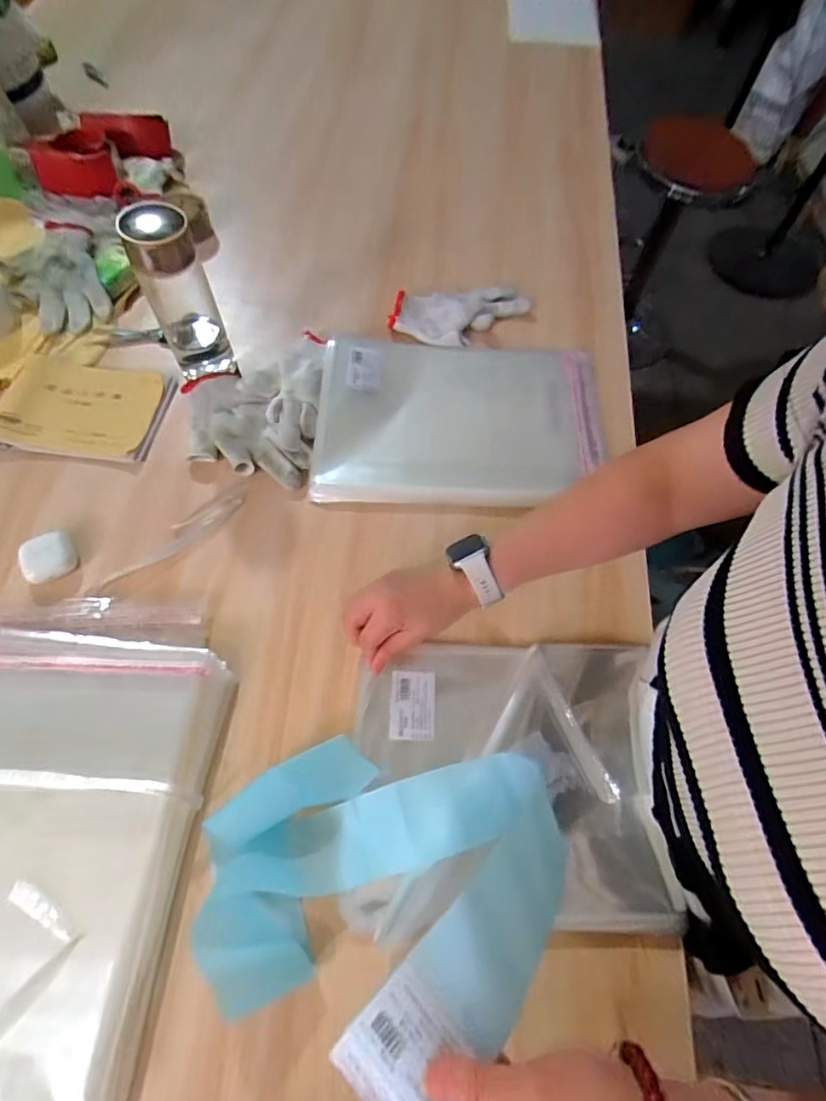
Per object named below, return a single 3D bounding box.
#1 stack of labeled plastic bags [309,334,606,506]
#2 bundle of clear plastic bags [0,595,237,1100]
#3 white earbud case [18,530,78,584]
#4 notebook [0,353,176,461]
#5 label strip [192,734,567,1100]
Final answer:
[{"bbox_3d":[0.058,-0.159,0.641,0.333,0.031,0.230,2,64,-1],"label":"stack of labeled plastic bags"},{"bbox_3d":[-0.306,0.215,0.435,0.254,0.032,0.379,6,64,0],"label":"bundle of clear plastic bags"},{"bbox_3d":[-0.371,0.007,0.545,0.049,0.016,0.048,-28,69,-15],"label":"white earbud case"},{"bbox_3d":[-0.396,-0.174,0.646,0.186,0.016,0.133,8,64,1],"label":"notebook"},{"bbox_3d":[-0.041,0.221,0.361,0.215,0.146,0.182,8,64,1],"label":"label strip"}]

